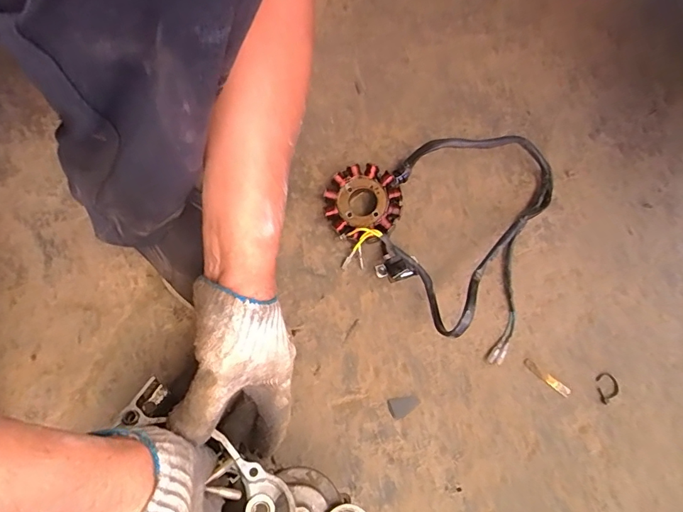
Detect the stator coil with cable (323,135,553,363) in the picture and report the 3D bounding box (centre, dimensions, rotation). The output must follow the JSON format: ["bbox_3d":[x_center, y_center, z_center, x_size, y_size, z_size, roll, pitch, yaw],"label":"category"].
[{"bbox_3d":[0.141,-0.025,0.478,0.265,0.079,0.244,1,69,-2],"label":"stator coil with cable"}]

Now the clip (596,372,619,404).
[{"bbox_3d":[0.272,0.135,0.459,0.021,0.005,0.030,-6,69,-5],"label":"clip"}]

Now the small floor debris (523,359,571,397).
[{"bbox_3d":[0.210,0.125,0.460,0.052,0.005,0.010,38,72,12],"label":"small floor debris"}]

